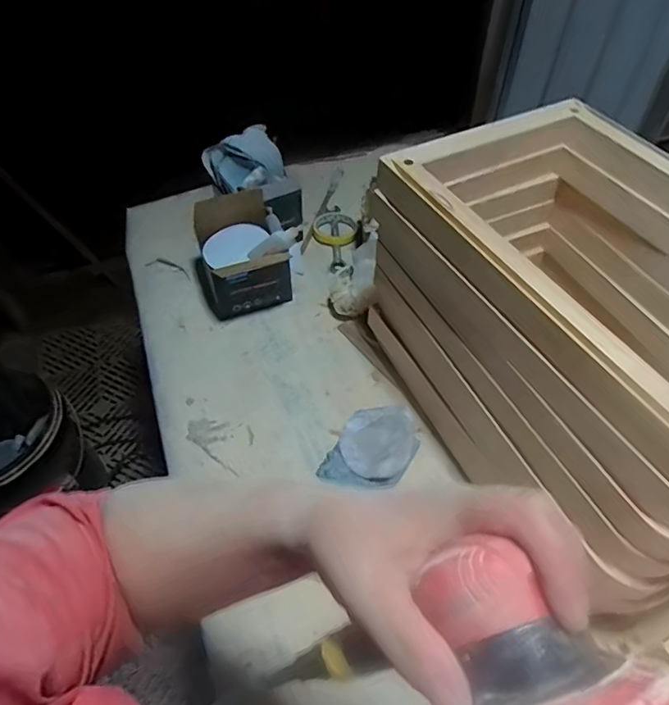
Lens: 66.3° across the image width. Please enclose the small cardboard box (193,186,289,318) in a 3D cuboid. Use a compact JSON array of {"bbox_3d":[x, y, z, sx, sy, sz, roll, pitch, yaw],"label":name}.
[{"bbox_3d":[-0.160,-0.163,0.897,0.154,0.154,0.172,-18,53,-14],"label":"small cardboard box"}]

